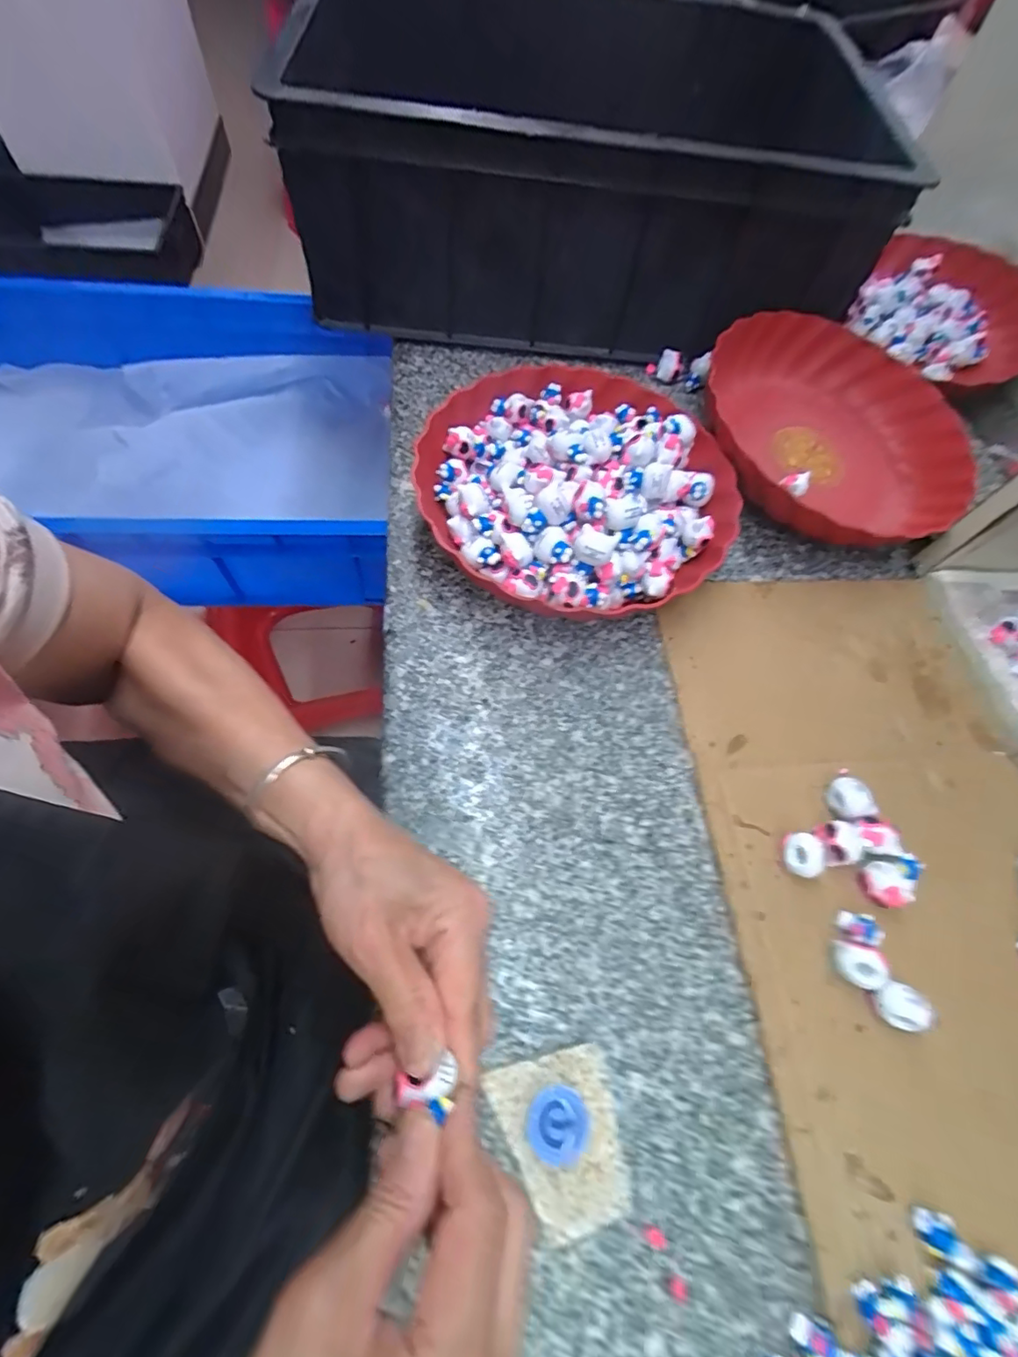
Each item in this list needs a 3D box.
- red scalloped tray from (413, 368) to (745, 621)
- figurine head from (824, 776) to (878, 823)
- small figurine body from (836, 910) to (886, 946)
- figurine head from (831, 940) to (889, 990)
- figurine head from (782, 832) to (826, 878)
[{"bbox_3d":[0.052,-0.152,0.430,0.237,0.071,0.240,-39,72,-19],"label":"red scalloped tray"},{"bbox_3d":[0.219,0.080,0.355,0.024,0.023,0.027,-8,64,-6],"label":"figurine head"},{"bbox_3d":[0.205,0.146,0.320,0.021,0.010,0.017,7,64,1],"label":"small figurine body"},{"bbox_3d":[0.196,0.161,0.308,0.021,0.021,0.023,7,64,1],"label":"figurine head"},{"bbox_3d":[0.177,0.108,0.333,0.022,0.019,0.024,5,64,0],"label":"figurine head"}]

